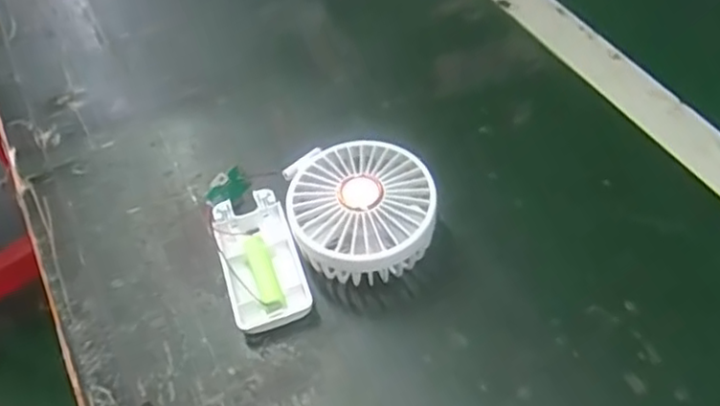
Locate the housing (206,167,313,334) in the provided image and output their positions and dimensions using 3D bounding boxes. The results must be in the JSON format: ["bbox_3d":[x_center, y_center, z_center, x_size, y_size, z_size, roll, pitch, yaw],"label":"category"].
[{"bbox_3d":[-0.064,0.028,0.407,0.045,0.021,0.106,-18,54,-8],"label":"housing"}]

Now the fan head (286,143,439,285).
[{"bbox_3d":[0.001,0.007,0.400,0.082,0.046,0.083,-9,53,-2],"label":"fan head"}]

